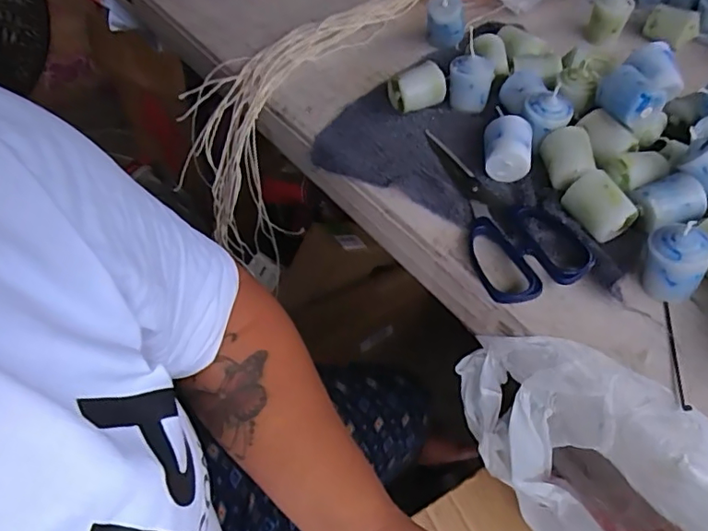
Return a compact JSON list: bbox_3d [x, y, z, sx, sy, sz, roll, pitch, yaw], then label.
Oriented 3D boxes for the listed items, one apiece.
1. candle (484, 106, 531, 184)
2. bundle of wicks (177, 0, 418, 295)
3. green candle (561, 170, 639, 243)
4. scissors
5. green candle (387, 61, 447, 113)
[{"bbox_3d":[0.124,-0.097,0.442,0.036,0.035,0.040,5,51,3],"label":"candle"},{"bbox_3d":[-0.035,-0.184,0.665,0.102,0.242,0.410,33,58,24],"label":"bundle of wicks"},{"bbox_3d":[0.179,-0.044,0.403,0.032,0.028,0.045,-21,54,-17],"label":"green candle"},{"bbox_3d":[0.117,-0.048,0.420,0.078,0.014,0.178,-6,51,-5],"label":"scissors"},{"bbox_3d":[0.056,-0.161,0.492,0.046,0.034,0.032,-19,54,-15],"label":"green candle"}]

